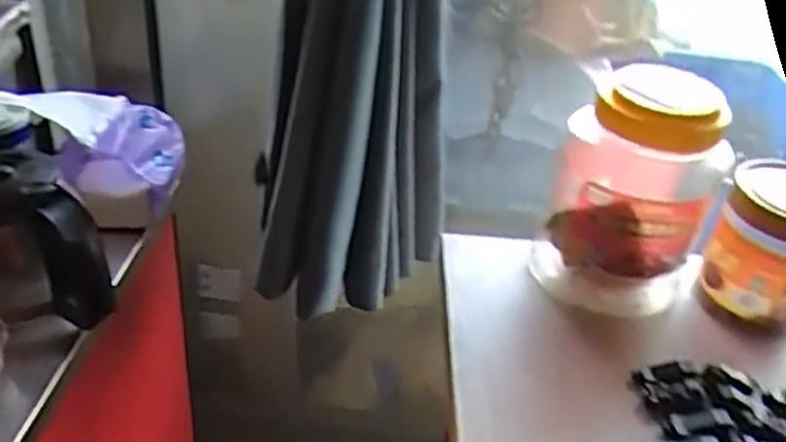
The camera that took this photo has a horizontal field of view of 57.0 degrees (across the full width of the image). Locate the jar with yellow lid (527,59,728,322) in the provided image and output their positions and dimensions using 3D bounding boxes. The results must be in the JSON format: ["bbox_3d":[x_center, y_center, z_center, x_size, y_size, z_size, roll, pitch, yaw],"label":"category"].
[{"bbox_3d":[0.177,-0.025,0.536,0.110,0.170,0.104,5,34,-3],"label":"jar with yellow lid"}]

